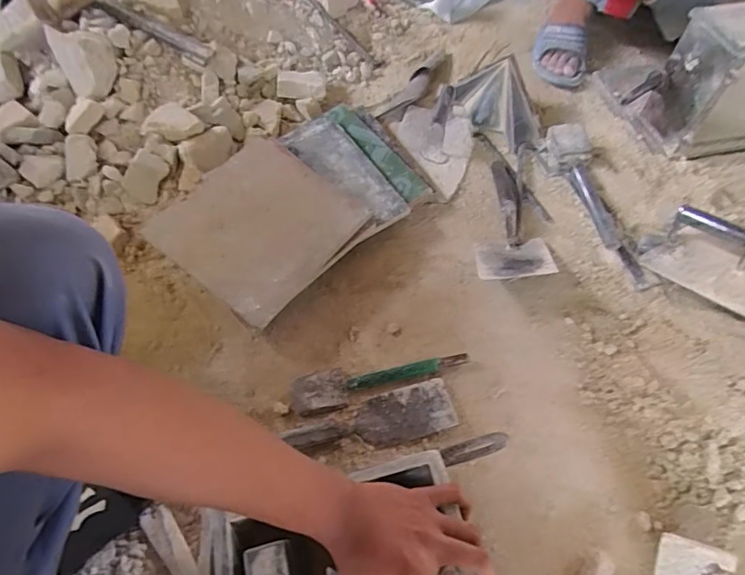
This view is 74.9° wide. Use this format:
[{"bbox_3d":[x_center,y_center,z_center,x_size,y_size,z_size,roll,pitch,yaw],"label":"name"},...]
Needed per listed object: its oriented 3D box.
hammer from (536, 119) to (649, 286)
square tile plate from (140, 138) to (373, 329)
[{"bbox_3d":[0.343,-0.144,0.778,0.069,0.059,0.334,-6,57,1],"label":"hammer"},{"bbox_3d":[-0.172,-0.098,0.734,0.251,0.020,0.245,37,72,18],"label":"square tile plate"}]

